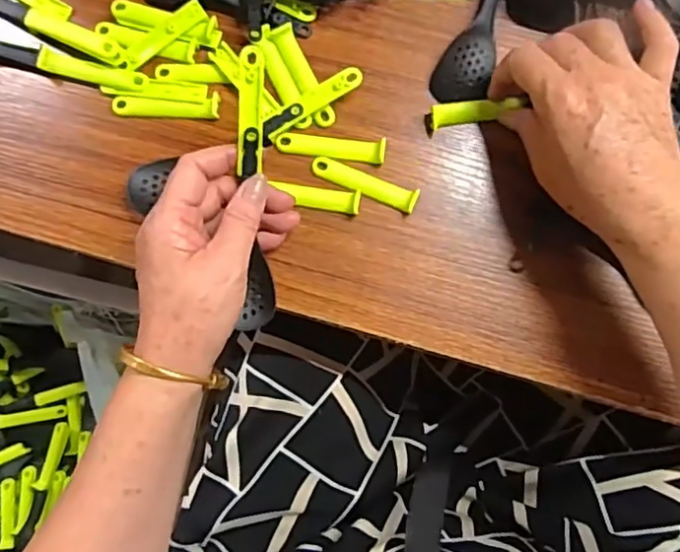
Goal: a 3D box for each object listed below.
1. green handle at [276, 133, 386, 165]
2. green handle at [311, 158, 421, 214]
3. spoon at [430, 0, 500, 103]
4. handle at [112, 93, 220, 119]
[{"bbox_3d":[-0.006,-0.089,0.426,0.074,0.006,0.016,4,84,1],"label":"green handle"},{"bbox_3d":[0.017,-0.064,0.421,0.076,0.005,0.015,22,85,3],"label":"green handle"},{"bbox_3d":[0.092,-0.171,0.427,0.038,0.008,0.102,13,85,2],"label":"spoon"},{"bbox_3d":[-0.123,-0.119,0.433,0.075,0.007,0.016,0,84,1],"label":"handle"}]

